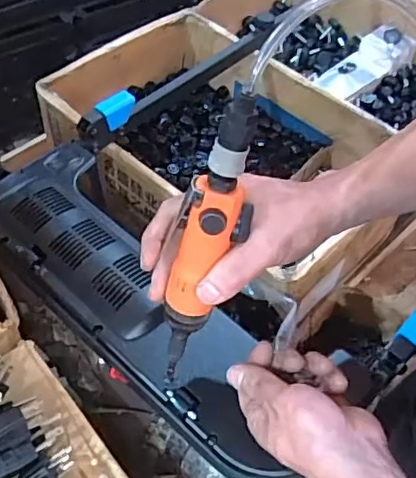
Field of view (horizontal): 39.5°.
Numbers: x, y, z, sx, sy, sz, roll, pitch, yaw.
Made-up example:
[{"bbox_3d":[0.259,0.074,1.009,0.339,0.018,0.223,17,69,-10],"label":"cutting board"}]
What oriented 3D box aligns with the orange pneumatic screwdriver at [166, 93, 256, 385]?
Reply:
[{"bbox_3d":[-0.001,0.006,0.445,0.037,0.247,0.038,32,38,21],"label":"orange pneumatic screwdriver"}]

